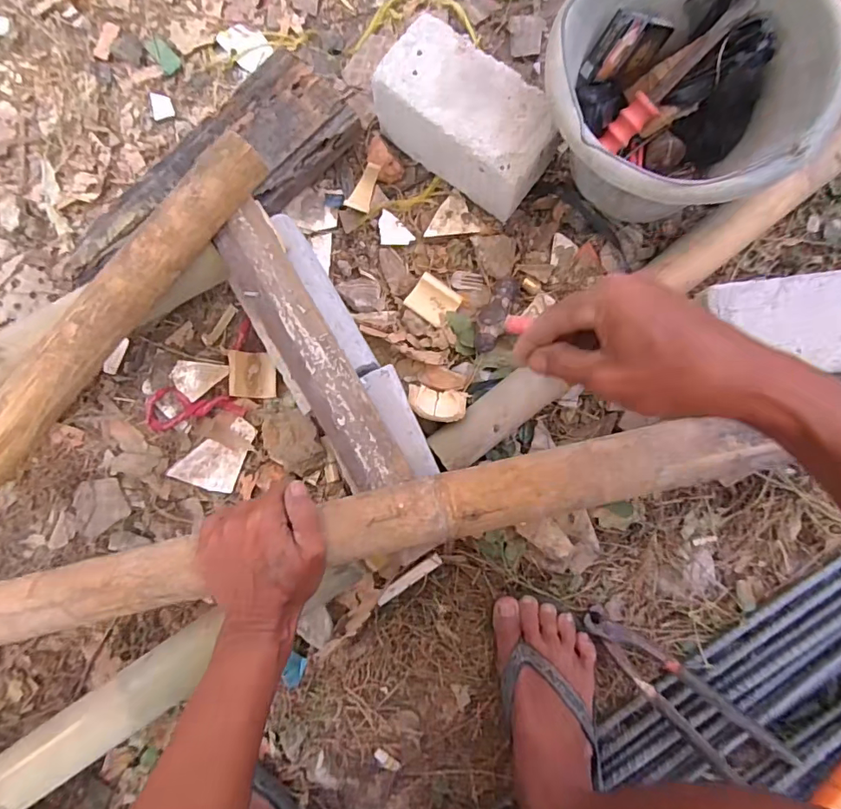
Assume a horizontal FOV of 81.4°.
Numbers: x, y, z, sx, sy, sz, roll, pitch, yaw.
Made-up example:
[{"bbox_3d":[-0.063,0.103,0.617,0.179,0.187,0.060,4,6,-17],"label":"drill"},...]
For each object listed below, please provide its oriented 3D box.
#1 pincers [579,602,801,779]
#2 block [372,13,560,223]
[{"bbox_3d":[0.266,0.301,0.507,0.222,0.031,0.056,38,89,20],"label":"pincers"},{"bbox_3d":[0.054,-0.320,0.568,0.204,0.102,0.108,40,88,4],"label":"block"}]

